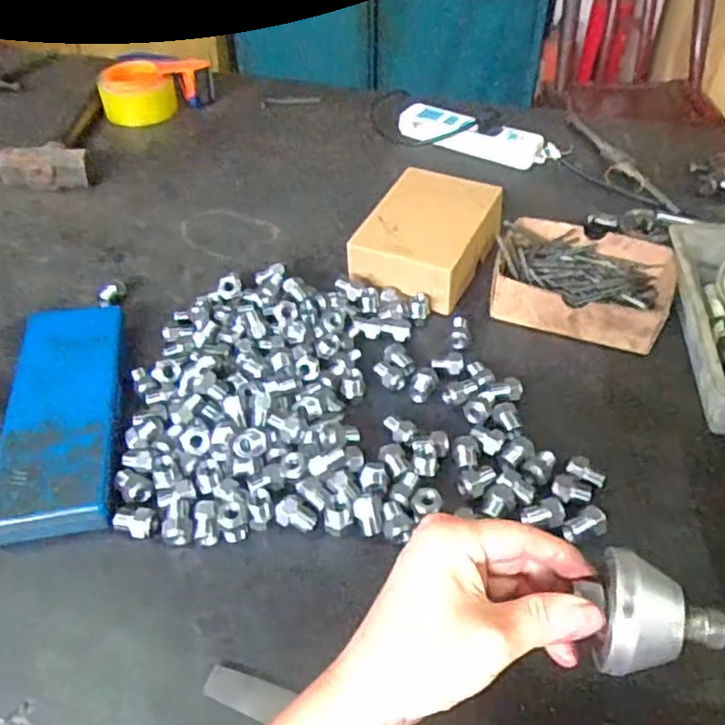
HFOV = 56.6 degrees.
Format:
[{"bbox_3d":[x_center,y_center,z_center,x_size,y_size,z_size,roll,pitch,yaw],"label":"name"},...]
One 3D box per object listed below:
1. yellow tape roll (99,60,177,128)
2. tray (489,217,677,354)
[{"bbox_3d":[-0.342,-0.412,1.031,0.107,0.061,0.107,-11,46,-11],"label":"yellow tape roll"},{"bbox_3d":[0.227,-0.083,0.702,0.179,0.053,0.145,16,47,15],"label":"tray"}]

